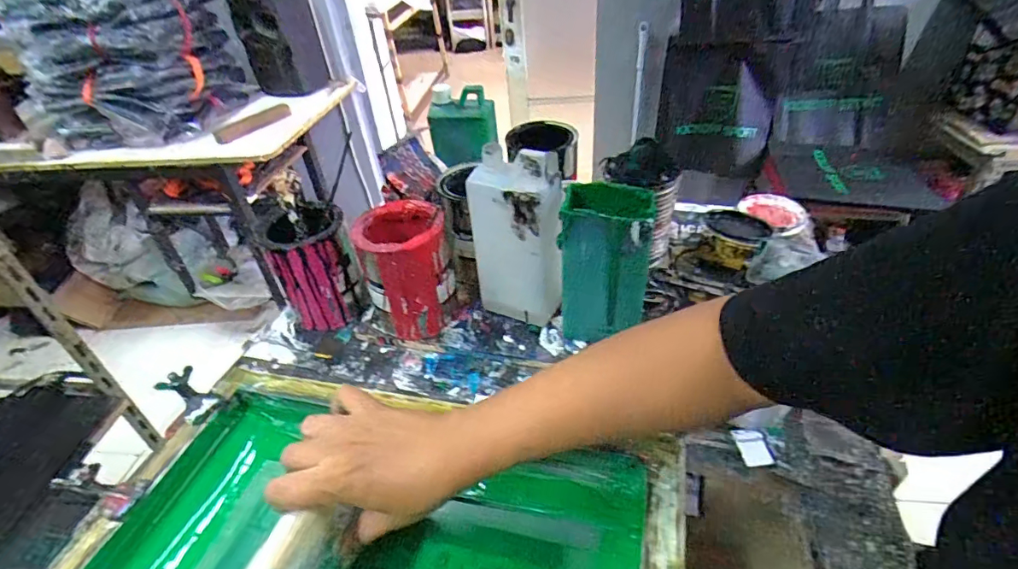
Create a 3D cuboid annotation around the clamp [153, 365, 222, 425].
[{"bbox_3d":[-0.344,0.120,0.526,0.059,0.027,0.034,49,47,-6],"label":"clamp"}]

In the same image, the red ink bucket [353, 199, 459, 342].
[{"bbox_3d":[-0.127,-0.011,0.627,0.097,0.169,0.105,-3,39,3],"label":"red ink bucket"}]

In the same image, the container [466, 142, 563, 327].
[{"bbox_3d":[0.015,-0.052,0.579,0.110,0.214,0.059,12,43,20],"label":"container"}]

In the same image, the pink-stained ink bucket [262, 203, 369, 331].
[{"bbox_3d":[-0.259,-0.019,0.667,0.101,0.156,0.104,-25,45,-18],"label":"pink-stained ink bucket"}]

